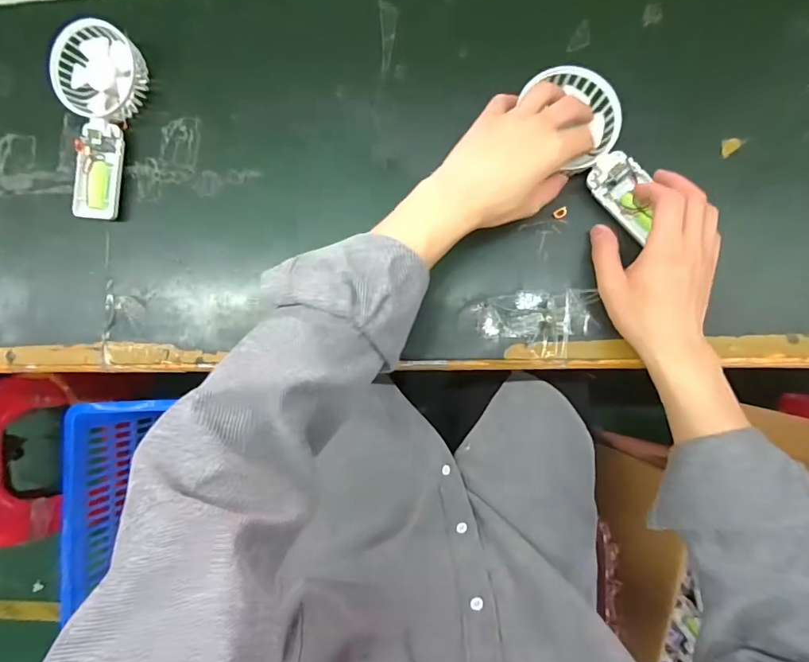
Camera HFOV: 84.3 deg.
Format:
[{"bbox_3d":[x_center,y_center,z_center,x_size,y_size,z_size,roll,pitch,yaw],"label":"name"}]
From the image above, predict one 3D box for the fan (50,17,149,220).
[{"bbox_3d":[-0.316,-0.212,0.458,0.086,0.046,0.184,9,89,8],"label":"fan"}]

